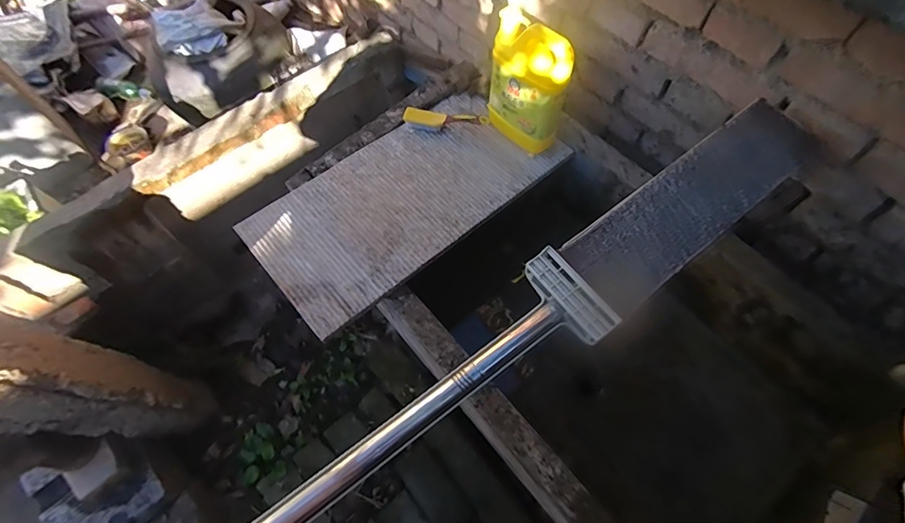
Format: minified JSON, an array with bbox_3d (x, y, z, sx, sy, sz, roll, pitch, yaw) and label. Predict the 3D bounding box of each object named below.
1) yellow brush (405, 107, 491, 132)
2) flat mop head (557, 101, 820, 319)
[{"bbox_3d":[-0.015,-0.285,0.900,0.168,0.037,0.038,6,63,5],"label":"yellow brush"},{"bbox_3d":[0.318,-0.084,0.589,0.401,0.011,0.110,-35,67,-15],"label":"flat mop head"}]

